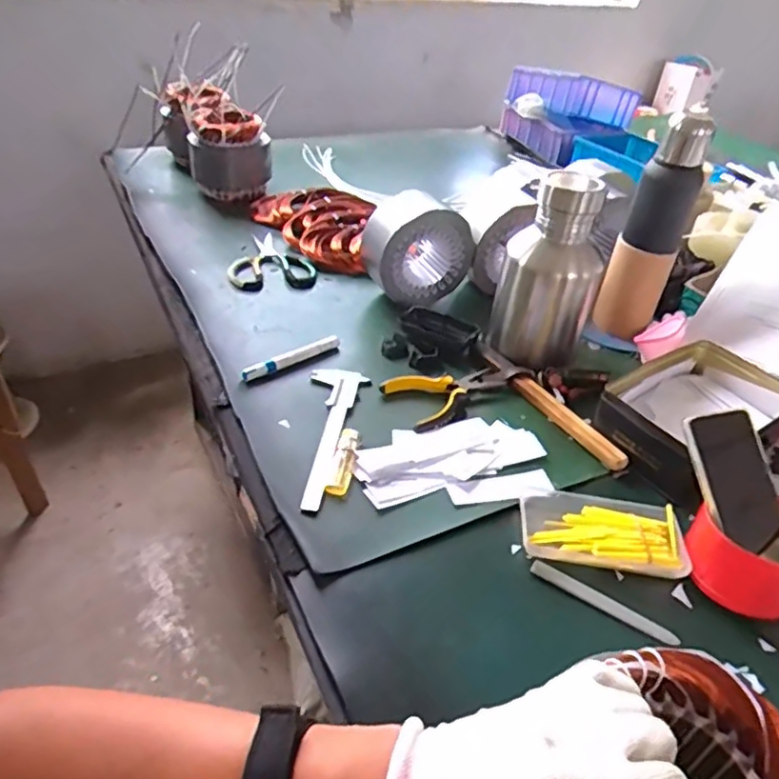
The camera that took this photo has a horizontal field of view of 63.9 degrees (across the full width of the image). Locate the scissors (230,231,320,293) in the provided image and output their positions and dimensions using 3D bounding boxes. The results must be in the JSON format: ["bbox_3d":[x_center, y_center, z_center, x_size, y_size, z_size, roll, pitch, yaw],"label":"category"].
[{"bbox_3d":[-0.183,-0.203,0.997,0.130,0.013,0.165,1,38,-5],"label":"scissors"}]

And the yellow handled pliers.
[{"bbox_3d":[0.076,0.000,0.751,0.147,0.013,0.094,-17,42,-26],"label":"yellow handled pliers"}]

